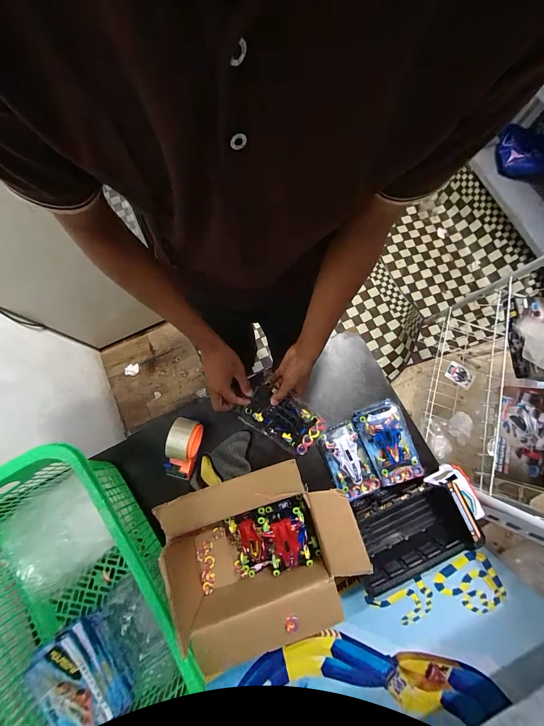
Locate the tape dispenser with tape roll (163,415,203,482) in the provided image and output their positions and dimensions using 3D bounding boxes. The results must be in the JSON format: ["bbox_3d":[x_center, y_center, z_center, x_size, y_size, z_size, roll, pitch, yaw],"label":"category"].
[{"bbox_3d":[-0.208,0.197,0.652,0.061,0.076,0.134,15,77,3],"label":"tape dispenser with tape roll"}]

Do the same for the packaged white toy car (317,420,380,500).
[{"bbox_3d":[0.181,0.236,0.682,0.096,0.034,0.165,-20,78,-5],"label":"packaged white toy car"}]

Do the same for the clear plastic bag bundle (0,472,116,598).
[{"bbox_3d":[-0.485,0.390,0.623,0.182,0.062,0.198,-32,79,-8],"label":"clear plastic bag bundle"}]

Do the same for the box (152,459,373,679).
[{"bbox_3d":[-0.010,0.375,0.577,0.335,0.174,0.299,-19,78,-5],"label":"box"}]

